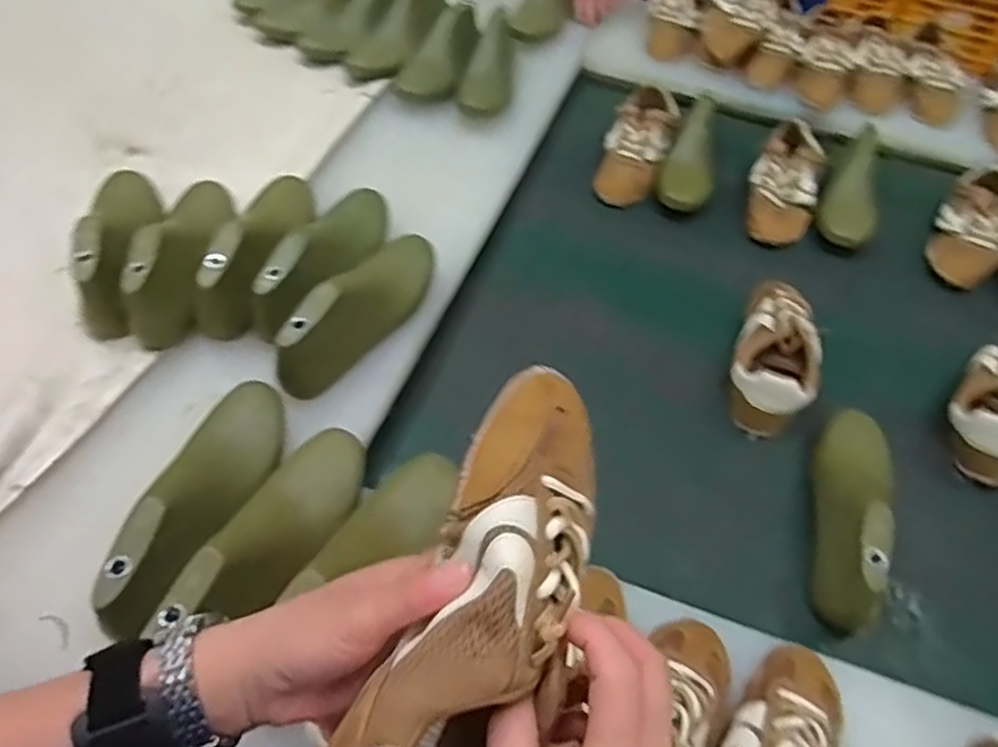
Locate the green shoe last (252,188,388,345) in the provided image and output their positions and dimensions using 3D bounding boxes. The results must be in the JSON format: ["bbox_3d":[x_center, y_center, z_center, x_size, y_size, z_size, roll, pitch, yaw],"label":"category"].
[{"bbox_3d":[-0.181,-0.132,0.737,0.072,0.073,0.231,15,53,6],"label":"green shoe last"}]

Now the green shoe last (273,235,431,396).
[{"bbox_3d":[-0.135,-0.074,0.696,0.067,0.072,0.232,24,54,13],"label":"green shoe last"}]

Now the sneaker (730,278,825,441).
[{"bbox_3d":[0.306,-0.021,0.771,0.090,0.064,0.190,21,54,11],"label":"sneaker"}]

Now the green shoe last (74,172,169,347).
[{"bbox_3d":[-0.399,-0.148,0.729,0.073,0.078,0.236,-9,54,-12],"label":"green shoe last"}]

